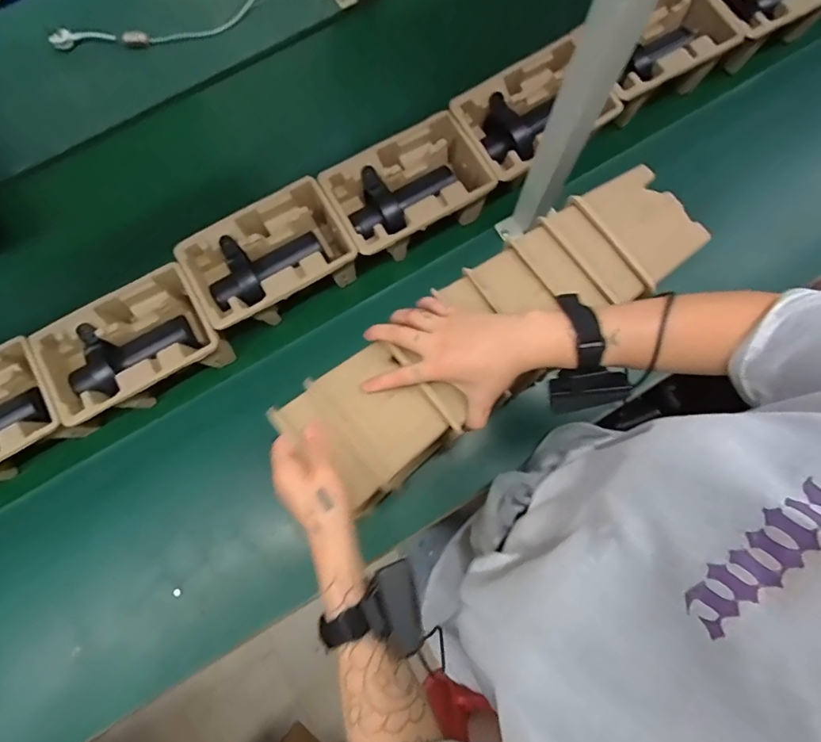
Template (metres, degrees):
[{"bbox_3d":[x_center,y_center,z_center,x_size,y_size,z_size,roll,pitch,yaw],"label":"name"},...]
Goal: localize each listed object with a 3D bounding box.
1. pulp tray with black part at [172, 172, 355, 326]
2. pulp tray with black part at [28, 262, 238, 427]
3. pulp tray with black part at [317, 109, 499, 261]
[{"bbox_3d":[-0.208,-0.162,0.704,0.228,0.100,0.144,-31,80,-7],"label":"pulp tray with black part"},{"bbox_3d":[-0.397,-0.031,0.680,0.234,0.086,0.154,-33,80,-7],"label":"pulp tray with black part"},{"bbox_3d":[-0.005,-0.271,0.724,0.225,0.109,0.147,-29,80,-7],"label":"pulp tray with black part"}]

